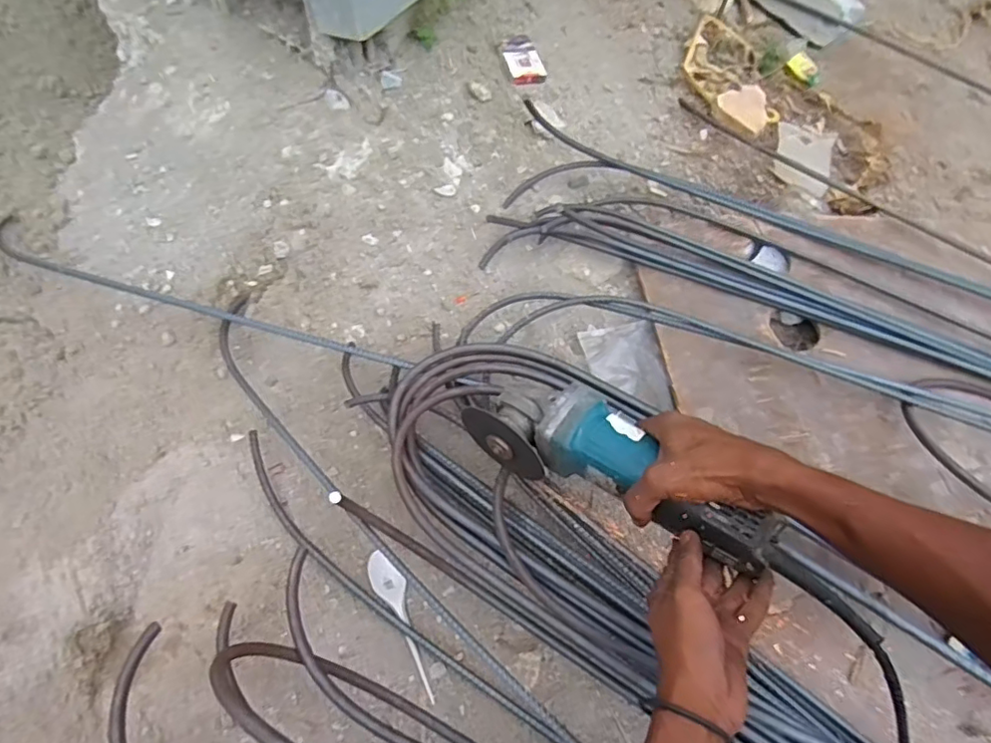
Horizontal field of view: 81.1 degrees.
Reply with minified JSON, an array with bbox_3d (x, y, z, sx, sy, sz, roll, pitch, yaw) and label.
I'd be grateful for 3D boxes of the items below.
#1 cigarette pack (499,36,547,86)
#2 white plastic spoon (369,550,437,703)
[{"bbox_3d":[0.041,-0.516,0.954,0.059,0.022,0.103,-14,59,-13],"label":"cigarette pack"},{"bbox_3d":[-0.091,0.249,0.580,0.030,0.004,0.149,-22,61,-18],"label":"white plastic spoon"}]

